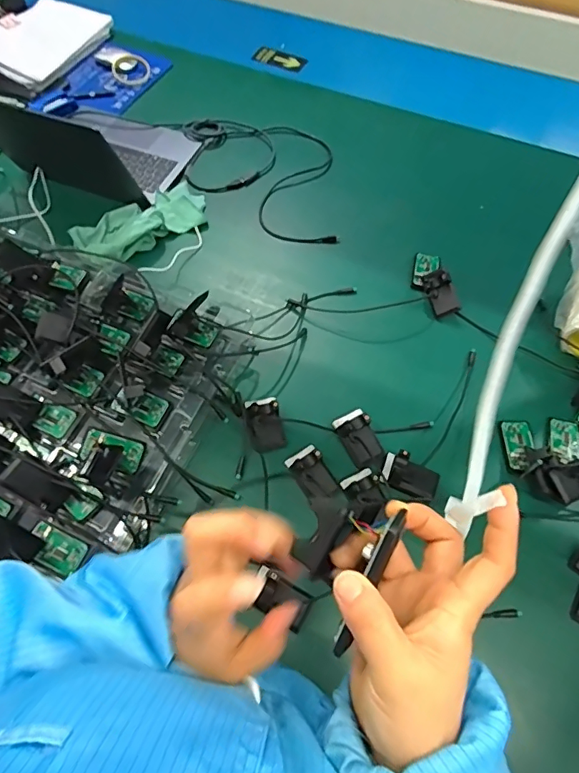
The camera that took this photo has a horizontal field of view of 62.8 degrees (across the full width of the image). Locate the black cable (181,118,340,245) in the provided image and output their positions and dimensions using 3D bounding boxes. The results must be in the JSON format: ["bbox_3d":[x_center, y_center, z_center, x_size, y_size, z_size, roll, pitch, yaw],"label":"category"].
[{"bbox_3d":[-0.070,-0.446,0.986,0.316,0.029,0.381,0,62,0],"label":"black cable"}]

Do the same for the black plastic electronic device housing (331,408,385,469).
[{"bbox_3d":[0.104,0.074,0.696,0.049,0.026,0.082,-24,65,-12],"label":"black plastic electronic device housing"}]

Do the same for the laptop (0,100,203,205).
[{"bbox_3d":[-0.392,-0.511,0.933,0.338,0.133,0.280,20,59,8],"label":"laptop"}]

